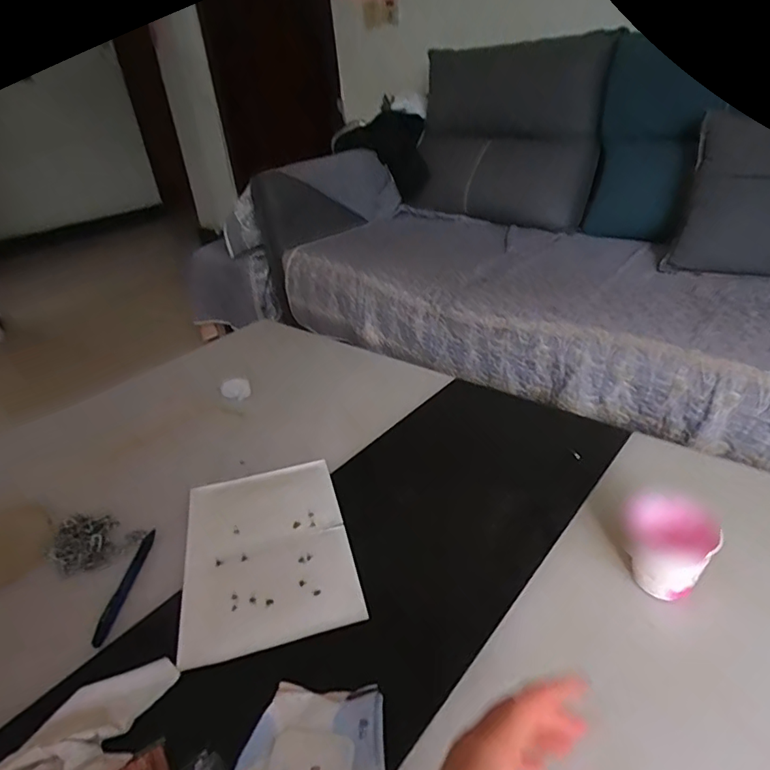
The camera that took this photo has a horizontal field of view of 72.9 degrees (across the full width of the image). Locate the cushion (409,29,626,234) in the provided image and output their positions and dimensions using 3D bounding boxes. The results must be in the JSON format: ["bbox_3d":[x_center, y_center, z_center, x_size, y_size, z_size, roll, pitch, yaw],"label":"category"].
[{"bbox_3d":[0.310,-0.615,1.302,0.453,0.409,0.195,6,33,18],"label":"cushion"}]

